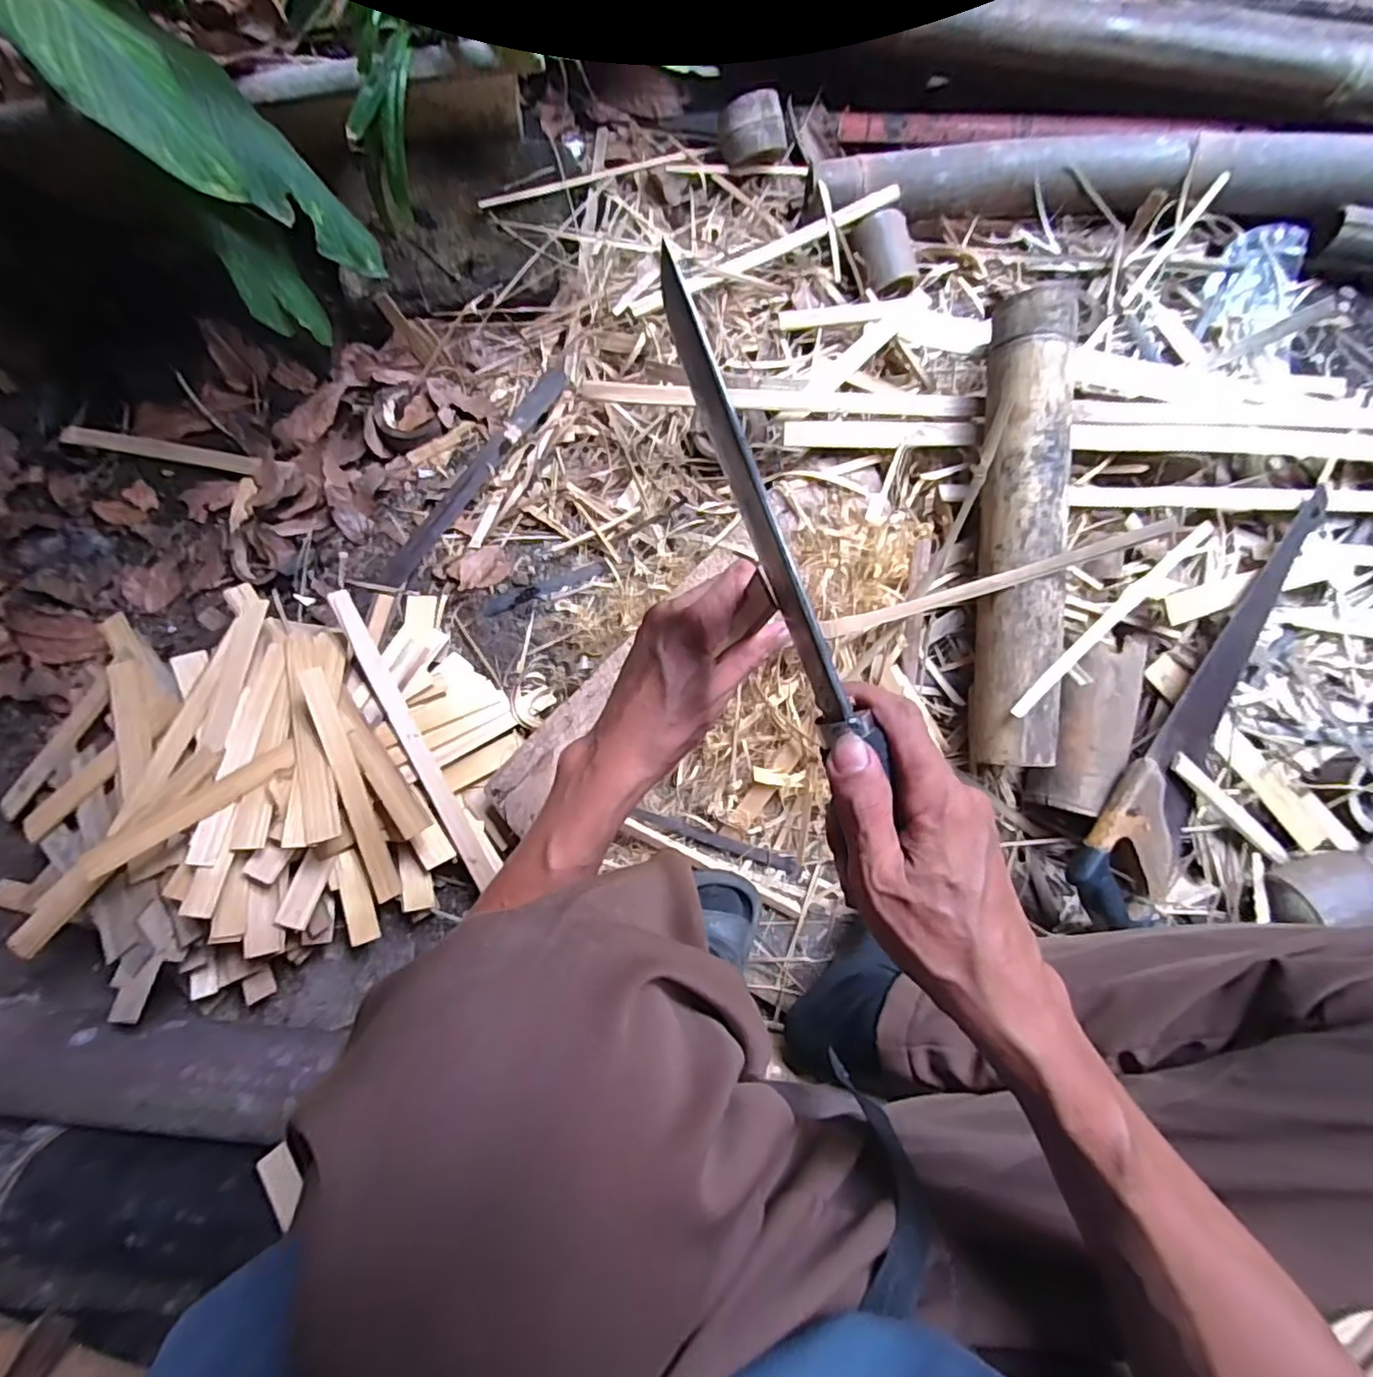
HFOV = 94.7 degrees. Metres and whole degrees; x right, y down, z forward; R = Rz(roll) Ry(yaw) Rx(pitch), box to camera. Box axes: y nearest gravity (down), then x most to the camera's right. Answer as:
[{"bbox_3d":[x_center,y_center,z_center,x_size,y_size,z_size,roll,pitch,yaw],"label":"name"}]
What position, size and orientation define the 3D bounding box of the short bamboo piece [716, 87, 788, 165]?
[{"bbox_3d":[0.083,-0.688,0.785,0.082,0.075,0.064,-3,78,0],"label":"short bamboo piece"}]

